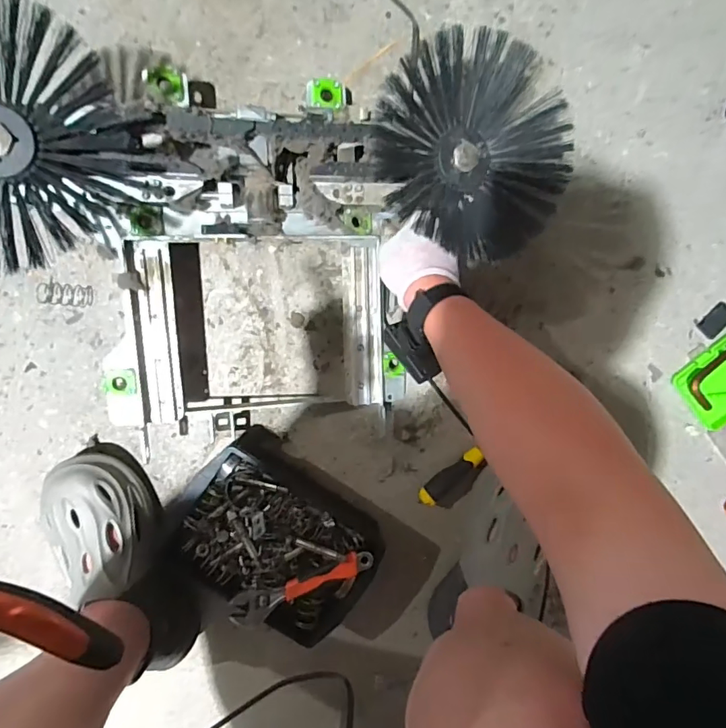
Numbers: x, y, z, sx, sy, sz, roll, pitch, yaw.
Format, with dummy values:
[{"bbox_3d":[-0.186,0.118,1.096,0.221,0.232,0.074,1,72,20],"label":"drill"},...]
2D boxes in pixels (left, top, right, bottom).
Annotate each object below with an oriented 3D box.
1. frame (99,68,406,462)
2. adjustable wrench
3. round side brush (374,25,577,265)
[{"bbox_3d":[-0.112,-0.109,0.544,0.333,0.138,0.394,2,98,-3],"label":"frame"},{"bbox_3d":[-0.083,0.275,0.593,0.193,0.024,0.044,-26,100,0],"label":"adjustable wrench"},{"bbox_3d":[0.118,-0.227,0.502,0.208,0.066,0.199,-1,99,-4],"label":"round side brush"}]

